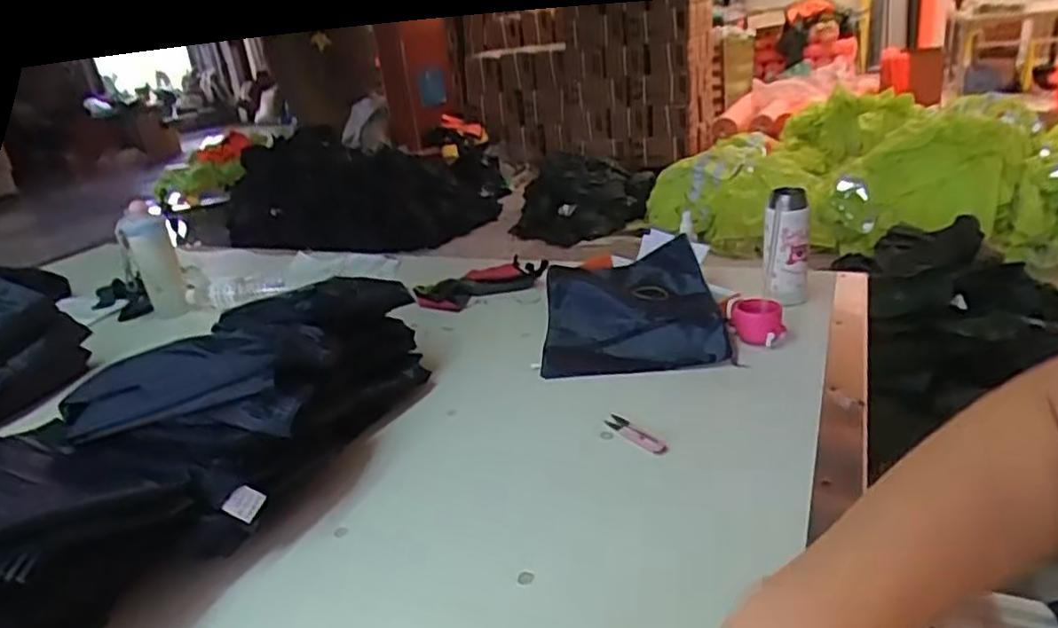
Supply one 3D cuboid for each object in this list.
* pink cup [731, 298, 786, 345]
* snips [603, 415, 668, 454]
[{"bbox_3d":[0.339,0.013,1.012,0.072,0.056,0.065,-3,24,8],"label":"pink cup"},{"bbox_3d":[0.129,0.147,0.834,0.025,0.009,0.099,-15,25,-23],"label":"snips"}]

